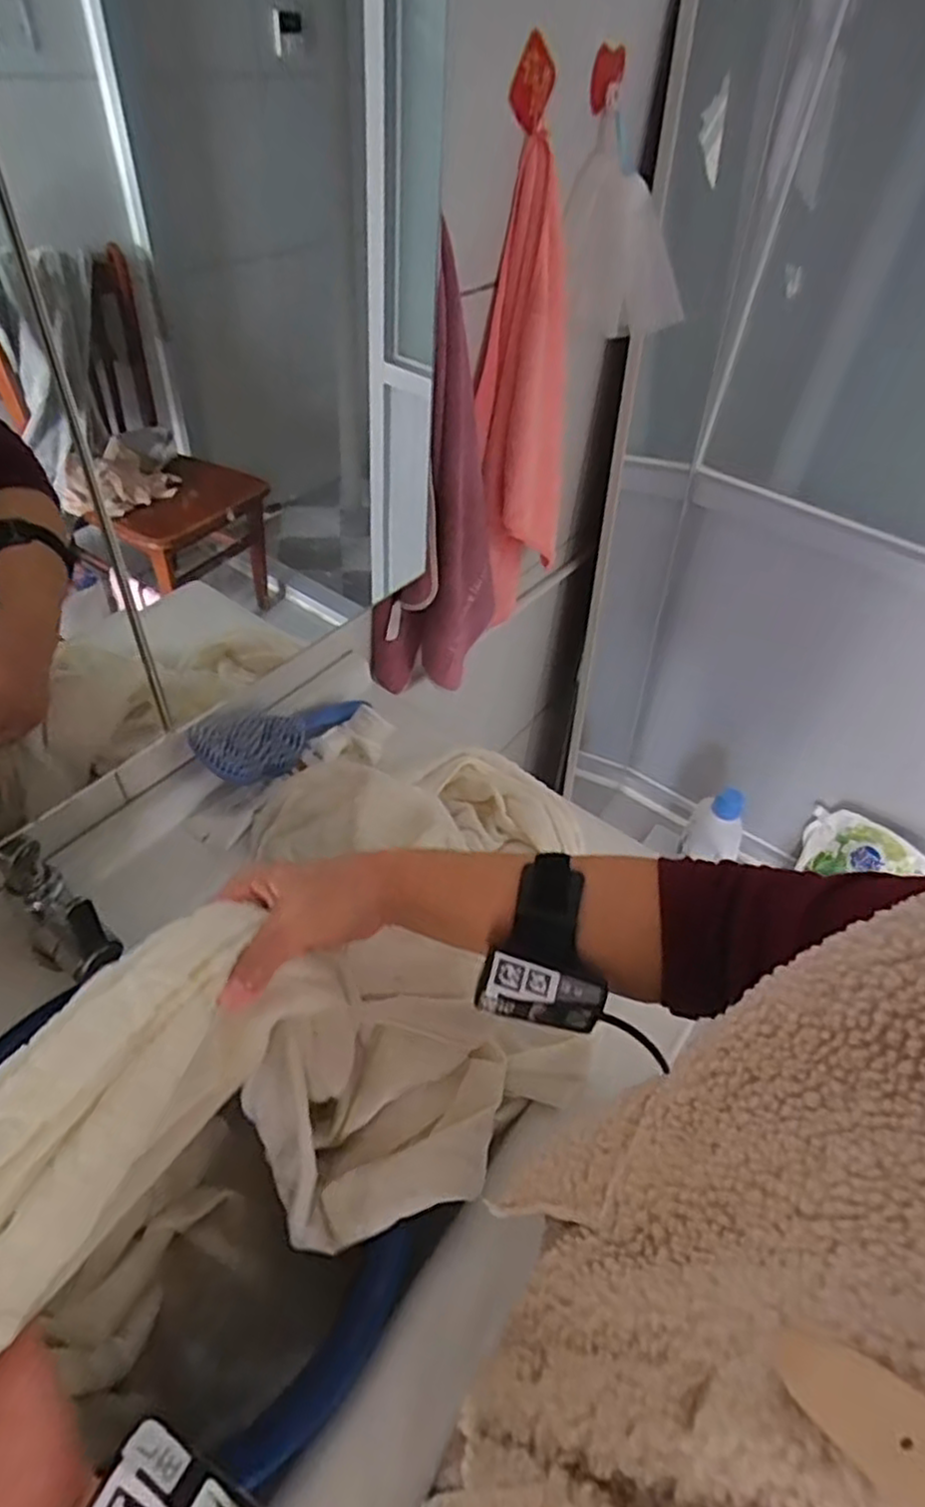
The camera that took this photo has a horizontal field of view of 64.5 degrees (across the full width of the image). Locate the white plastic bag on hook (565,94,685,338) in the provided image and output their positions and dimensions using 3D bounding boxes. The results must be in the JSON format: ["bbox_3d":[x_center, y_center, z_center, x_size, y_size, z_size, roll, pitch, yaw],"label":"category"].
[{"bbox_3d":[0.176,-0.547,0.777,0.131,0.177,0.050,4,46,-2],"label":"white plastic bag on hook"}]

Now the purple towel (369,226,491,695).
[{"bbox_3d":[-0.022,-0.259,0.789,0.108,0.414,0.135,15,47,9],"label":"purple towel"}]

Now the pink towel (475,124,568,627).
[{"bbox_3d":[0.079,-0.377,0.820,0.151,0.438,0.072,-27,55,-28],"label":"pink towel"}]

